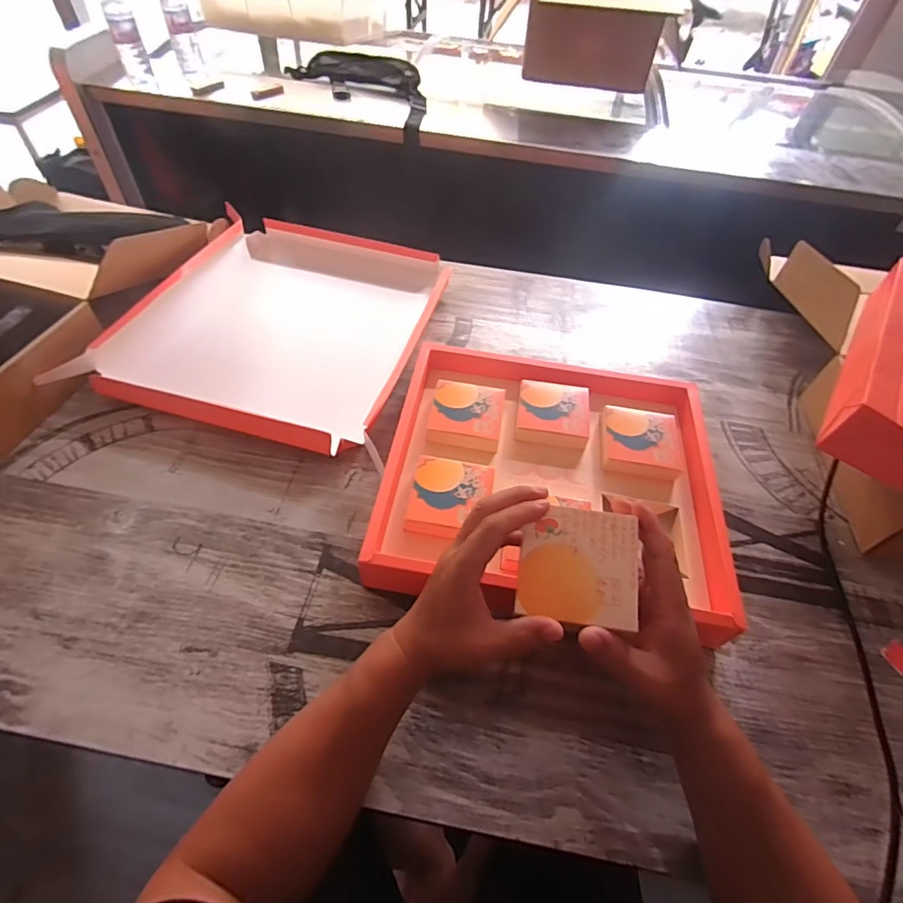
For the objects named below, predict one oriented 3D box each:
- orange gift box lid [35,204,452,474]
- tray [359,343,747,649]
[{"bbox_3d":[-0.238,-0.198,0.739,0.401,0.059,0.425,11,53,4],"label":"orange gift box lid"},{"bbox_3d":[0.113,0.022,0.573,0.352,0.065,0.343,9,53,3],"label":"tray"}]

